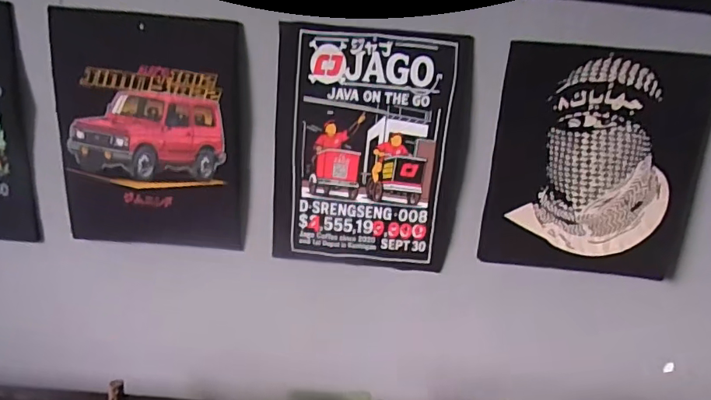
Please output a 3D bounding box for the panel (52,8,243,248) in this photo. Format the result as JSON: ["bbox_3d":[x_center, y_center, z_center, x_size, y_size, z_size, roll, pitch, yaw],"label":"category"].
[{"bbox_3d":[-0.339,-0.106,0.857,0.296,0.382,0.023,4,19,-1],"label":"panel"}]

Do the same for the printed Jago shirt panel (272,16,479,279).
[{"bbox_3d":[0.020,-0.076,0.853,0.308,0.395,0.028,5,19,3],"label":"printed Jago shirt panel"}]

